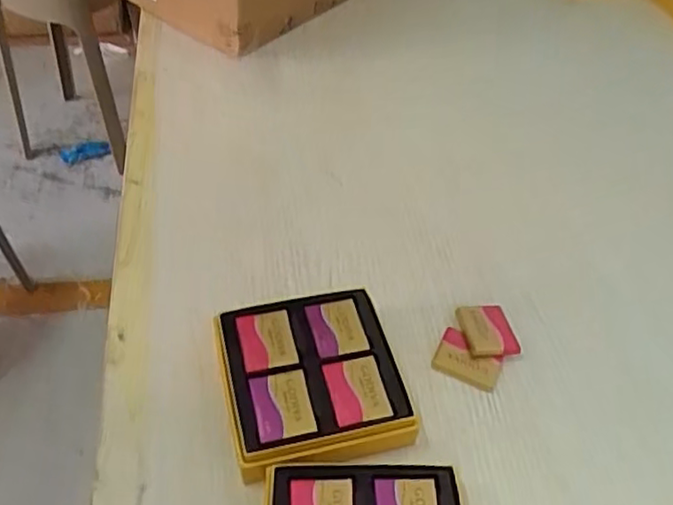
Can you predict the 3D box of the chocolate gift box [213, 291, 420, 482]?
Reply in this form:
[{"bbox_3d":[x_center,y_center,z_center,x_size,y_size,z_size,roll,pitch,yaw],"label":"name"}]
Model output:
[{"bbox_3d":[-0.014,0.074,0.377,0.097,0.029,0.096,-9,50,-14],"label":"chocolate gift box"}]

